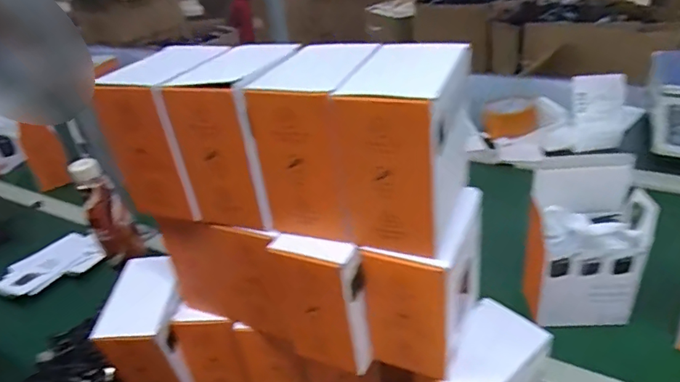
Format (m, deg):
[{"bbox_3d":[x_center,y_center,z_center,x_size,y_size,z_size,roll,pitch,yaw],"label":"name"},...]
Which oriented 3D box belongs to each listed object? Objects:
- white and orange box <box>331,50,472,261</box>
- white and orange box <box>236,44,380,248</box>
[{"bbox_3d":[0.044,-0.034,0.331,0.069,0.110,0.090,6,32,23],"label":"white and orange box"},{"bbox_3d":[-0.015,-0.038,0.359,0.068,0.117,0.093,5,32,21],"label":"white and orange box"}]

